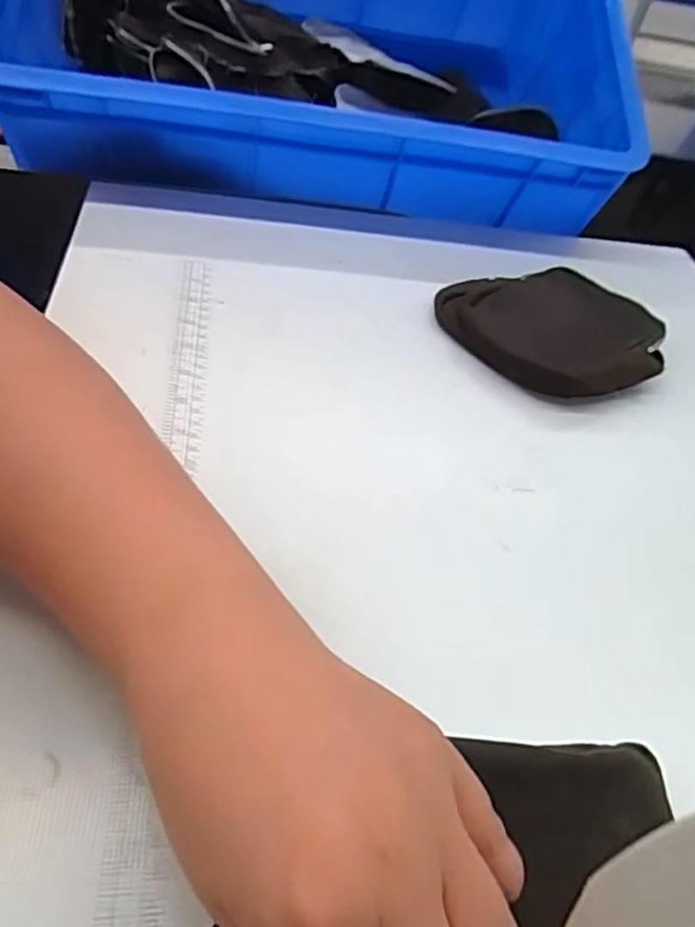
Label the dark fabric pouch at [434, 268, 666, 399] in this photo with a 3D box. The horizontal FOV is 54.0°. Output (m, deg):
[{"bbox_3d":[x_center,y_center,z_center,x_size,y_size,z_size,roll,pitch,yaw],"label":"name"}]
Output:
[{"bbox_3d":[0.146,-0.093,0.488,0.150,0.031,0.123,-12,48,-18],"label":"dark fabric pouch"}]

